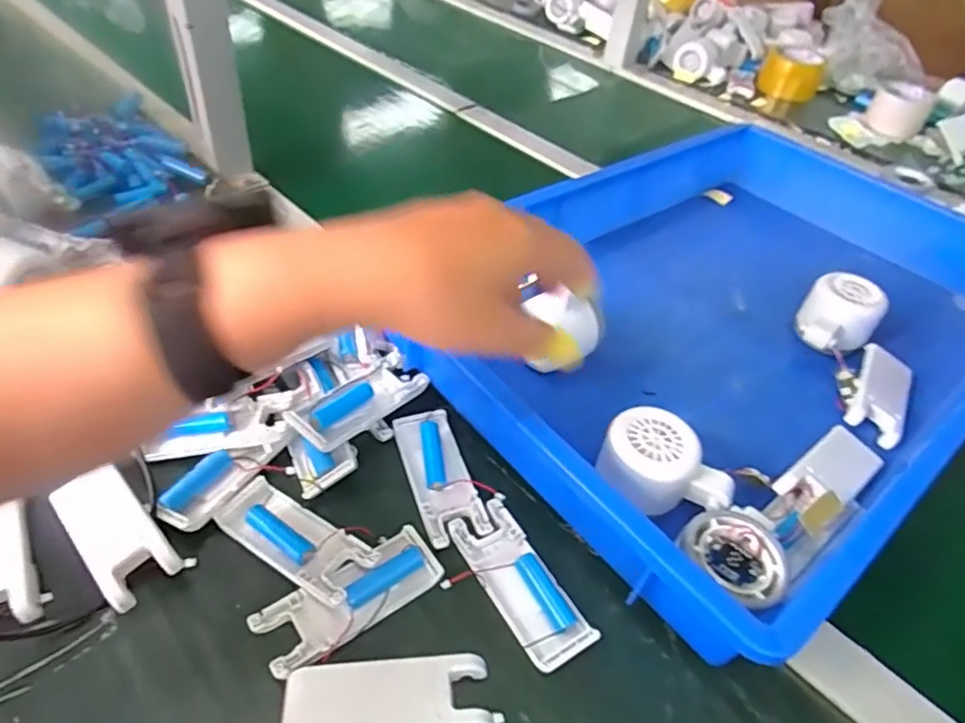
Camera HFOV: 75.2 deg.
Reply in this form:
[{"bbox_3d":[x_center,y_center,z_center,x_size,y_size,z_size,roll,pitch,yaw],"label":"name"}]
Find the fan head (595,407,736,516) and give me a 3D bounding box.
[{"bbox_3d":[0.116,0.074,0.414,0.083,0.062,0.057,3,45,-3],"label":"fan head"}]

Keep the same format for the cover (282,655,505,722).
[{"bbox_3d":[-0.048,0.176,0.325,0.105,0.018,0.039,-1,45,-8],"label":"cover"}]

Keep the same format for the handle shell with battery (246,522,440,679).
[{"bbox_3d":[-0.076,0.136,0.364,0.106,0.011,0.040,-26,53,-28],"label":"handle shell with battery"}]

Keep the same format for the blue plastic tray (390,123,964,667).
[{"bbox_3d":[0.228,-0.051,0.545,0.554,0.077,0.357,-29,55,-31],"label":"blue plastic tray"}]

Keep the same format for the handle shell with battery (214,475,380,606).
[{"bbox_3d":[-0.116,0.108,0.386,0.102,0.017,0.039,28,49,20],"label":"handle shell with battery"}]

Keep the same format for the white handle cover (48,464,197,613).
[{"bbox_3d":[-0.219,0.104,0.375,0.085,0.026,0.043,34,51,25],"label":"white handle cover"}]

